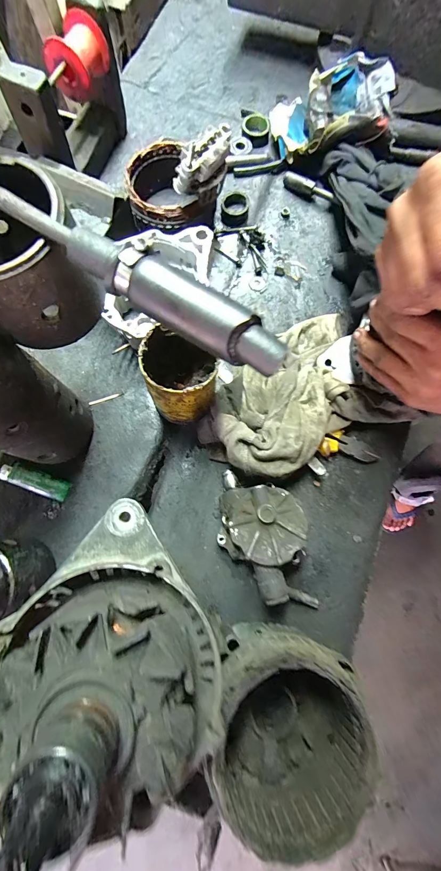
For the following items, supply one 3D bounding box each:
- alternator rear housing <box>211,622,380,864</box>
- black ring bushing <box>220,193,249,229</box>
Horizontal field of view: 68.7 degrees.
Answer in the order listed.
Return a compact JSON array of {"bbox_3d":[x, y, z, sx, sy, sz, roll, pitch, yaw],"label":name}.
[{"bbox_3d":[0.056,0.240,0.276,0.123,0.094,0.127,7,78,1],"label":"alternator rear housing"},{"bbox_3d":[0.020,-0.319,0.456,0.037,0.020,0.046,1,78,0],"label":"black ring bushing"}]

